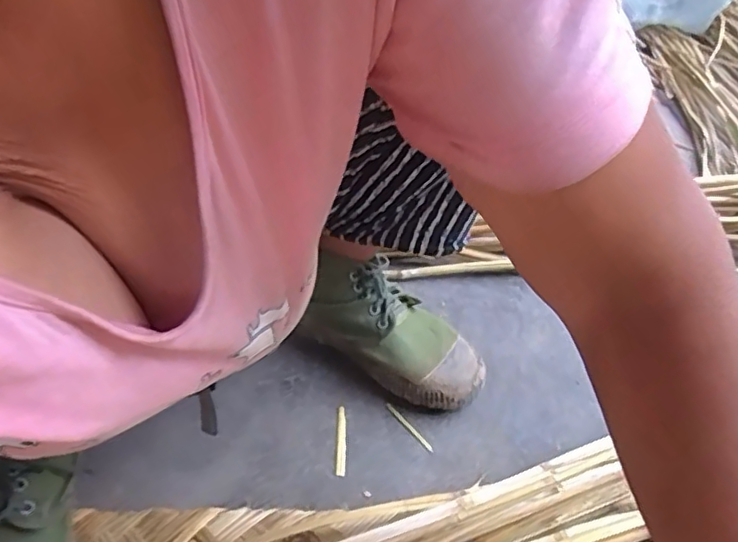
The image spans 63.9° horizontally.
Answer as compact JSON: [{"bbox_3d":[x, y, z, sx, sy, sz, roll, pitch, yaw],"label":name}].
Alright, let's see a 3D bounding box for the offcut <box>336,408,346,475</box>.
[{"bbox_3d":[-0.024,0.148,0.522,0.008,0.004,0.072,0,39,-1],"label":"offcut"}]

